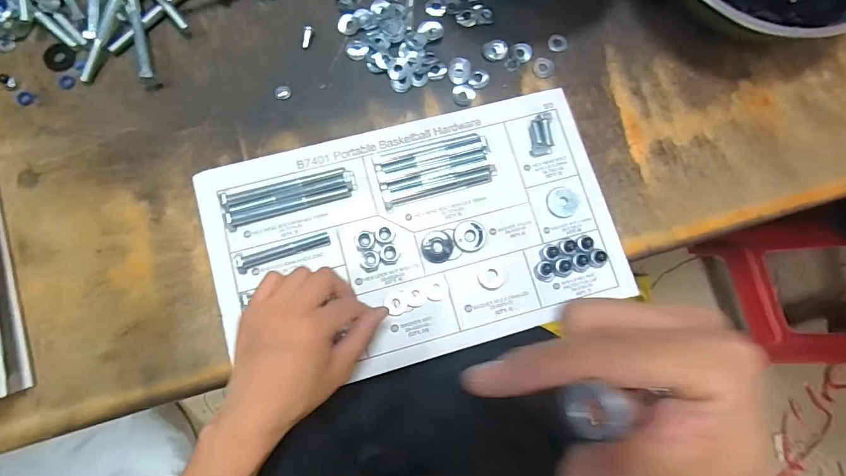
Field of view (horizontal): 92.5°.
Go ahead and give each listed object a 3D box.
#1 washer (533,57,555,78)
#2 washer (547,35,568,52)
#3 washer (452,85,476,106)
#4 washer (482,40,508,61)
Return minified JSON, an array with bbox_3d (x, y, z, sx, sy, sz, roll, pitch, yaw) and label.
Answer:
[{"bbox_3d":[0.127,-0.178,0.424,0.021,0.004,0.021,10,80,0],"label":"washer"},{"bbox_3d":[0.143,-0.207,0.430,0.019,0.004,0.020,0,80,-2],"label":"washer"},{"bbox_3d":[0.042,-0.147,0.415,0.024,0.004,0.021,-9,81,-4],"label":"washer"},{"bbox_3d":[0.077,-0.199,0.429,0.026,0.004,0.022,-5,81,-3],"label":"washer"}]

